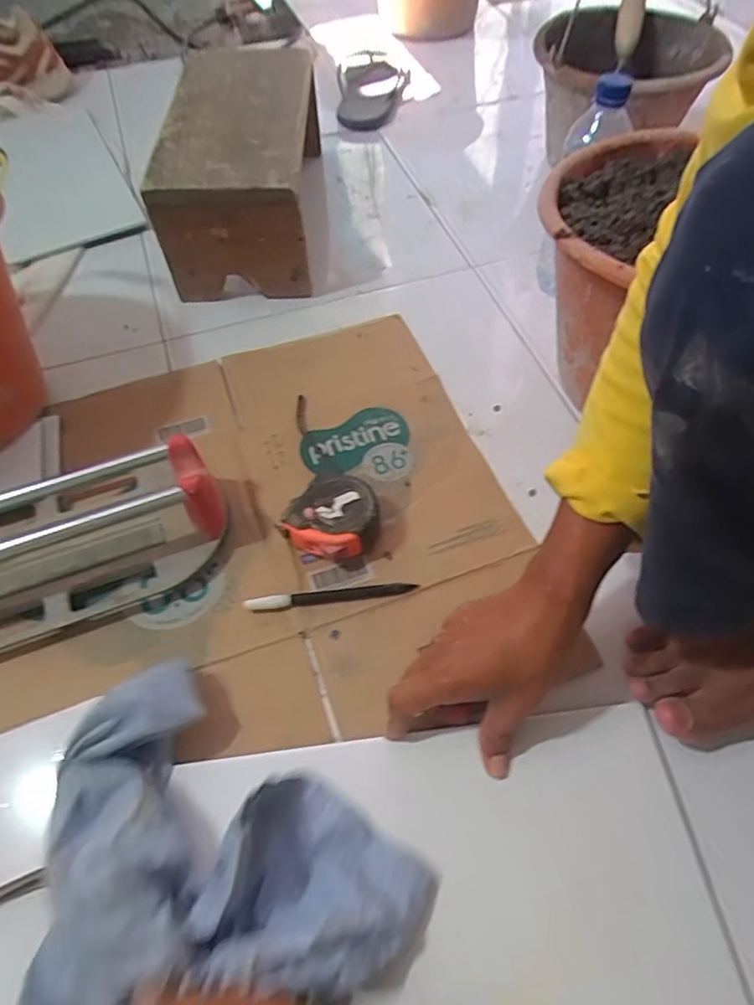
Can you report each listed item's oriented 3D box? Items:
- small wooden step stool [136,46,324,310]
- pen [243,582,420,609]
[{"bbox_3d":[-0.166,-0.434,0.772,0.165,0.147,0.352,0,57,1],"label":"small wooden step stool"},{"bbox_3d":[-0.040,0.081,0.516,0.147,0.009,0.013,-6,57,-3],"label":"pen"}]

